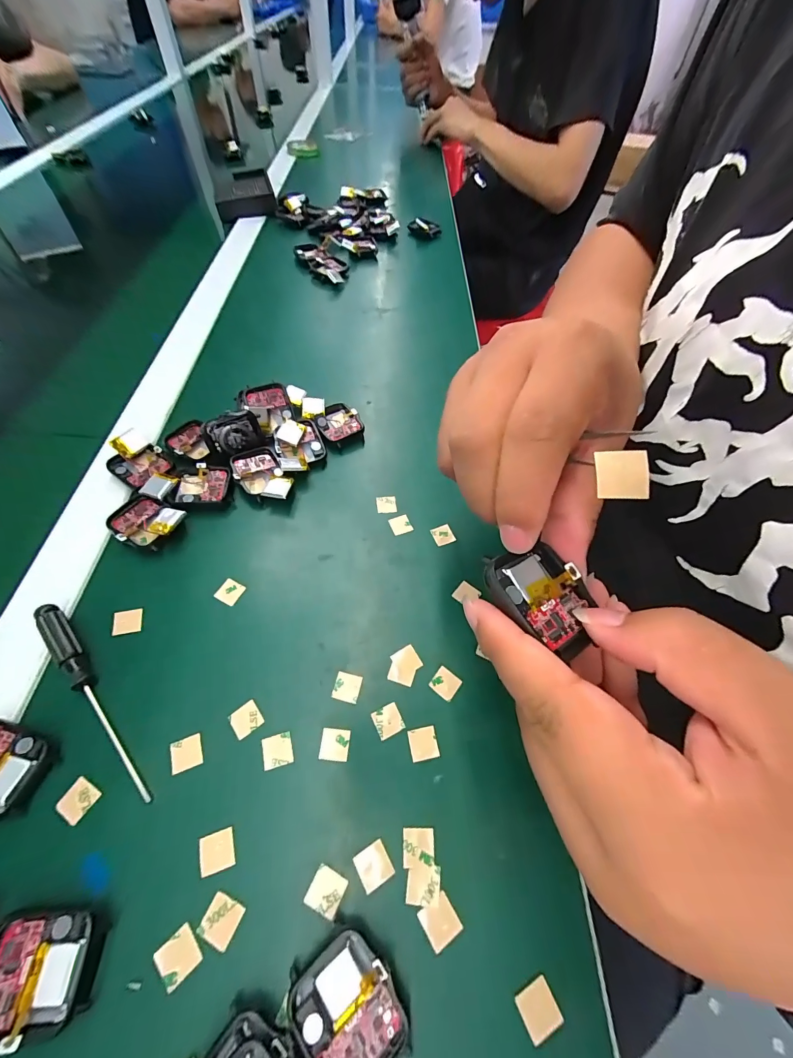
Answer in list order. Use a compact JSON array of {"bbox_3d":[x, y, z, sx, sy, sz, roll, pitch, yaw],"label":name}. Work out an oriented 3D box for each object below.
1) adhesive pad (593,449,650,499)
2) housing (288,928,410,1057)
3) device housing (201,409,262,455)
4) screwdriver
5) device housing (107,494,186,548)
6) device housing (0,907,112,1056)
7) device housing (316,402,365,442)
[{"bbox_3d":[0.070,-0.017,0.117,0.014,0.004,0.015,0,79,7],"label":"adhesive pad"},{"bbox_3d":[-0.019,0.195,0.155,0.037,0.011,0.046,-34,65,-24],"label":"housing"},{"bbox_3d":[-0.129,-0.077,0.303,0.042,0.029,0.014,-30,44,-27],"label":"device housing"},{"bbox_3d":[-0.169,0.091,0.213,0.013,0.012,0.129,-38,67,-26],"label":"screwdriver"},{"bbox_3d":[-0.177,-0.005,0.270,0.051,0.016,0.037,30,59,14],"label":"device housing"},{"bbox_3d":[-0.148,0.181,0.156,0.046,0.009,0.036,1,57,-4],"label":"device housing"},{"bbox_3d":[-0.052,-0.097,0.342,0.038,0.013,0.039,-12,58,-13],"label":"device housing"}]

